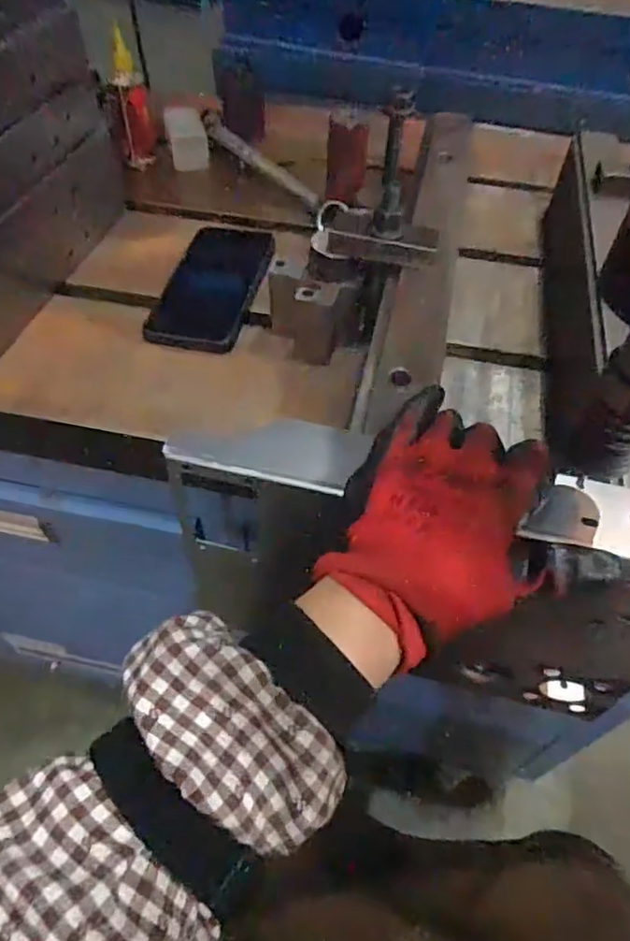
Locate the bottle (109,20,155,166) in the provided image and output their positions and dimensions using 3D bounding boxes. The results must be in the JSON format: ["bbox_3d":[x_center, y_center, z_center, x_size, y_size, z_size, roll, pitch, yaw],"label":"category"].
[{"bbox_3d":[-0.200,-0.403,0.657,0.035,0.123,0.032,-7,53,-9],"label":"bottle"}]

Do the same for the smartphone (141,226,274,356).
[{"bbox_3d":[-0.093,-0.177,0.560,0.084,0.012,0.174,10,52,5],"label":"smartphone"}]

